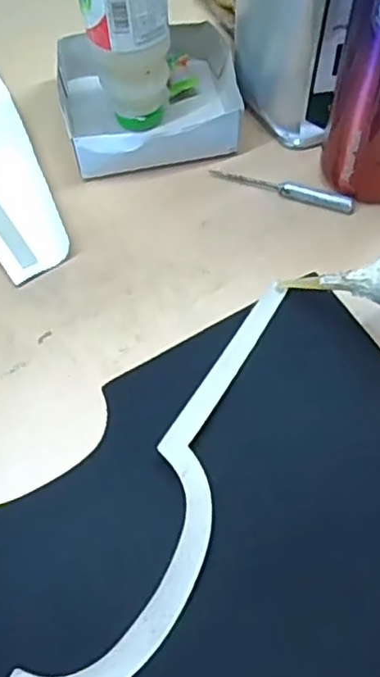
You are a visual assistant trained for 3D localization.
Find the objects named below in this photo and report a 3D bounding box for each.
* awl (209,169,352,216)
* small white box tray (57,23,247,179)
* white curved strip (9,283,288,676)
[{"bbox_3d":[0.071,-0.116,0.484,0.113,0.010,0.012,17,61,12],"label":"awl"},{"bbox_3d":[-0.030,-0.203,0.523,0.151,0.038,0.148,-12,59,-6],"label":"small white box tray"},{"bbox_3d":[-0.027,0.128,0.339,0.058,0.011,0.388,30,64,12],"label":"white curved strip"}]

